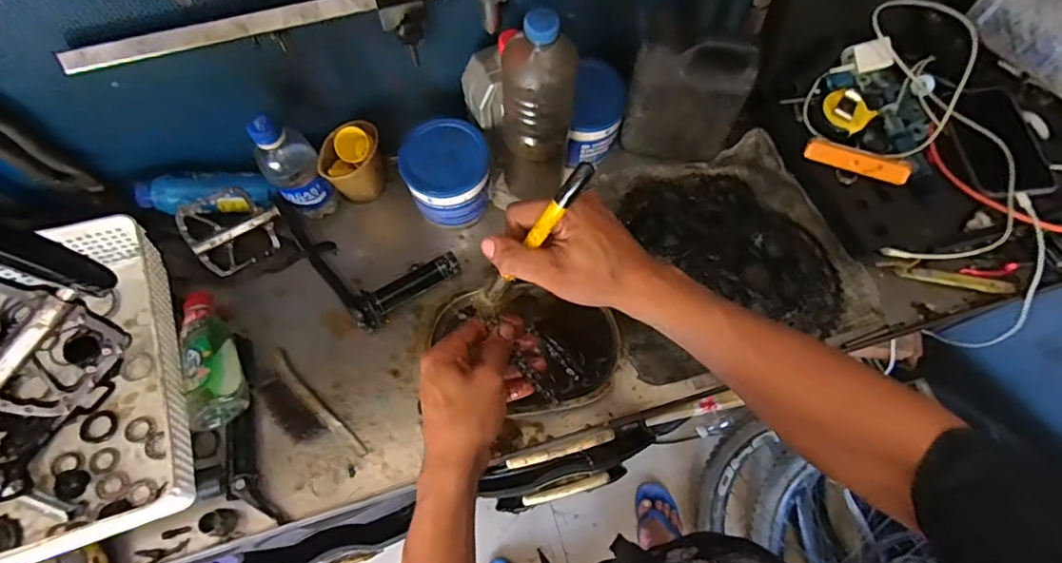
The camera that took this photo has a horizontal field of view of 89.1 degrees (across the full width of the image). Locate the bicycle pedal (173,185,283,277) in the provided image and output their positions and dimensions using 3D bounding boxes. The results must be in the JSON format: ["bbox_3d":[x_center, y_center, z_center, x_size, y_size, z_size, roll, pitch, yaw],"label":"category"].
[{"bbox_3d":[-0.358,-0.065,0.656,0.101,0.091,0.033,-30,34,-17],"label":"bicycle pedal"}]

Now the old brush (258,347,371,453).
[{"bbox_3d":[-0.255,0.145,0.603,0.049,0.021,0.159,-42,73,-14],"label":"old brush"}]

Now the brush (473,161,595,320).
[{"bbox_3d":[-0.003,-0.025,0.407,0.011,0.170,0.018,-15,63,-43],"label":"brush"}]

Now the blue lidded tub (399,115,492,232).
[{"bbox_3d":[-0.099,-0.126,0.668,0.100,0.099,0.099,-1,68,2],"label":"blue lidded tub"}]

